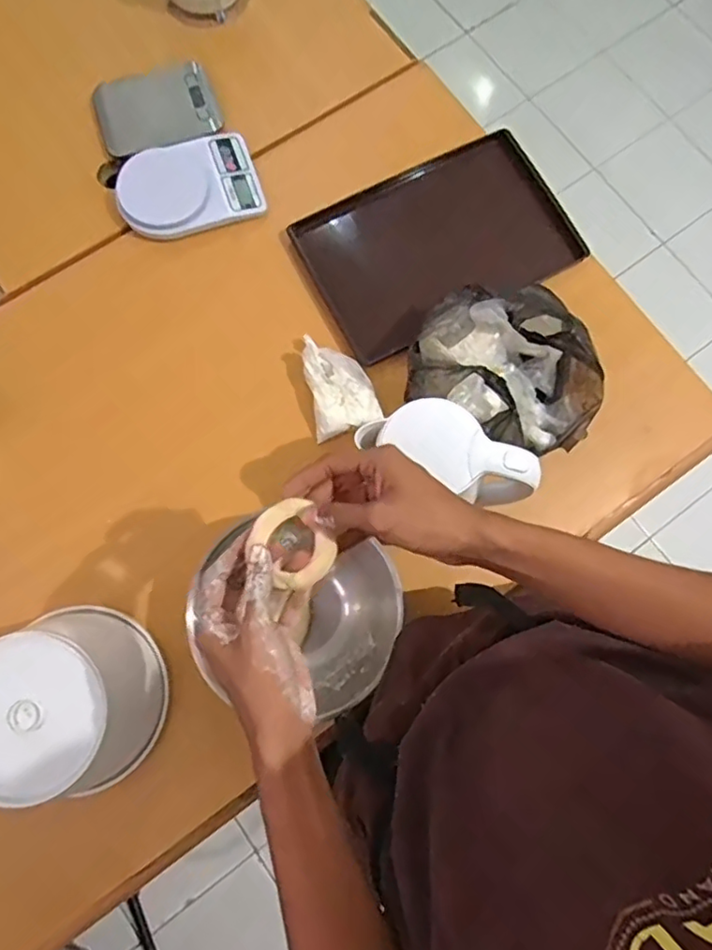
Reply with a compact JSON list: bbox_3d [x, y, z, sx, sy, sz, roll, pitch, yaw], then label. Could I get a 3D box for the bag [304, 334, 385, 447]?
[{"bbox_3d":[-0.025,-0.122,0.809,0.086,0.037,0.127,-18,79,-5],"label":"bag"}]

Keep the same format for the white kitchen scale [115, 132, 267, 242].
[{"bbox_3d":[-0.241,-0.416,0.871,0.197,0.025,0.137,-19,79,-5],"label":"white kitchen scale"}]

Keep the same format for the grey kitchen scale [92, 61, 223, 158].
[{"bbox_3d":[-0.297,-0.543,0.901,0.173,0.015,0.144,-25,80,-6],"label":"grey kitchen scale"}]

